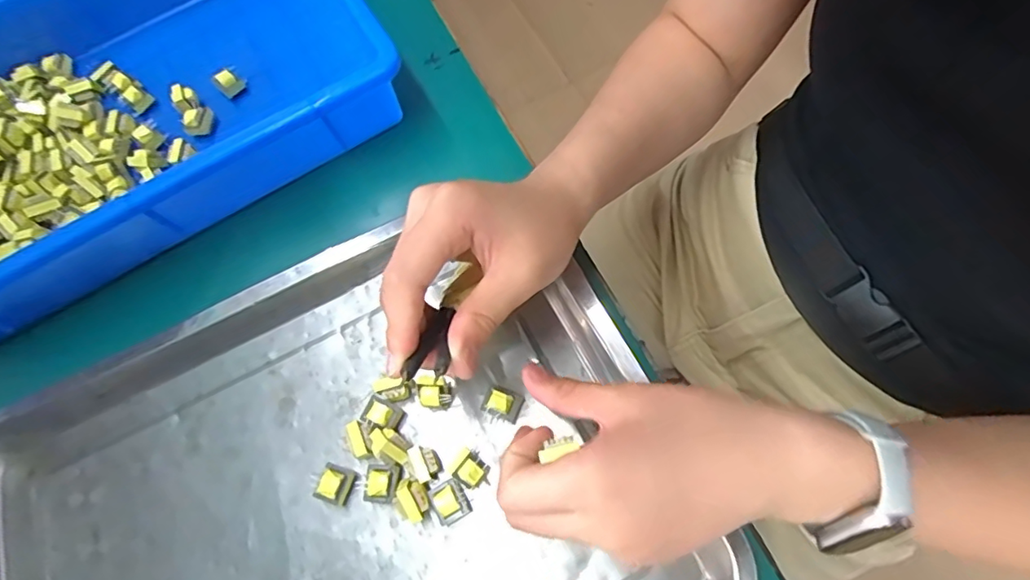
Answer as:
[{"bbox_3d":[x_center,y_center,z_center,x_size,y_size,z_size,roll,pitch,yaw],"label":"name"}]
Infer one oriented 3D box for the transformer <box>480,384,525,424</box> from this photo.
[{"bbox_3d":[-0.007,0.067,0.312,0.020,0.019,0.017,20,72,12],"label":"transformer"}]

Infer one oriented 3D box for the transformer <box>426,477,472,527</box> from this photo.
[{"bbox_3d":[-0.035,0.115,0.294,0.017,0.016,0.020,-28,69,-6],"label":"transformer"}]

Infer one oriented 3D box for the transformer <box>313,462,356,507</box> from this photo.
[{"bbox_3d":[-0.100,0.108,0.301,0.017,0.014,0.019,17,72,11],"label":"transformer"}]

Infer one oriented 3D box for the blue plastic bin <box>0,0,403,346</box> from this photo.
[{"bbox_3d":[-0.299,-0.133,0.384,0.383,0.062,0.246,-30,69,-6],"label":"blue plastic bin"}]

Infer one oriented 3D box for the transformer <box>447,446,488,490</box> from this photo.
[{"bbox_3d":[-0.026,0.098,0.299,0.022,0.019,0.018,37,77,17],"label":"transformer"}]

